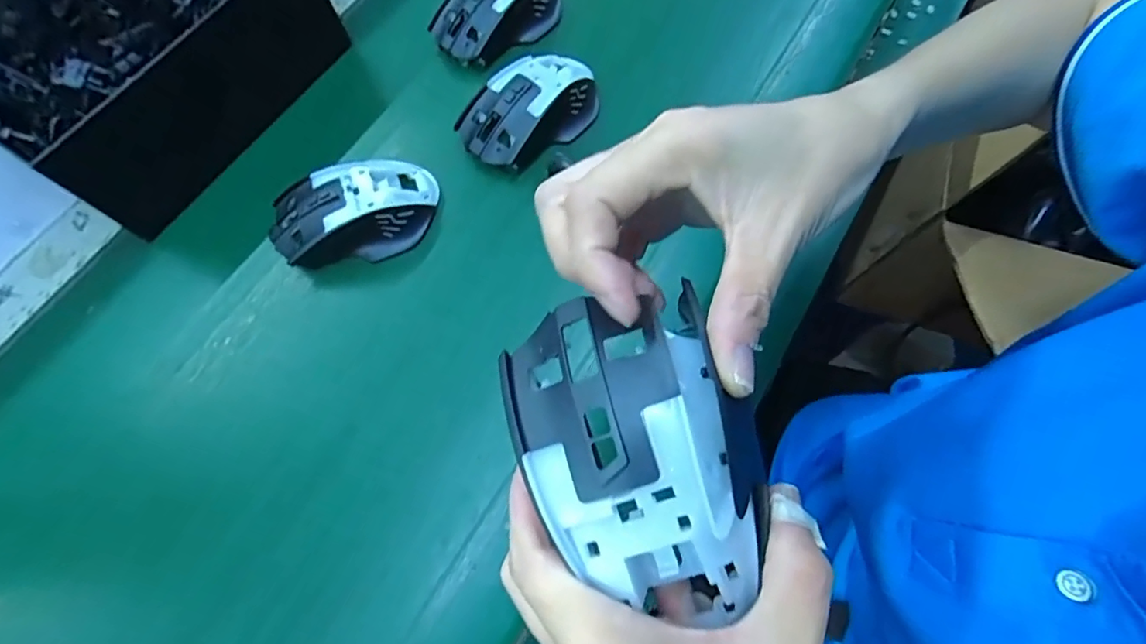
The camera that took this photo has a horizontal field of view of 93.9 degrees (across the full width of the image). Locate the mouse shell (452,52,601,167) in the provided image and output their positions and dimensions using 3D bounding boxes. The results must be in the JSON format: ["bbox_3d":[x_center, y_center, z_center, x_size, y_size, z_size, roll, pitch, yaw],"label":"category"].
[{"bbox_3d":[-0.031,-0.164,0.398,0.115,0.034,0.066,-42,72,-8],"label":"mouse shell"}]

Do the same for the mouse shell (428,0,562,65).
[{"bbox_3d":[-0.060,-0.257,0.442,0.114,0.039,0.063,-34,71,-5],"label":"mouse shell"}]

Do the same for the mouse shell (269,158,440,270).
[{"bbox_3d":[-0.153,-0.078,0.376,0.117,0.037,0.070,-25,69,-10],"label":"mouse shell"}]

